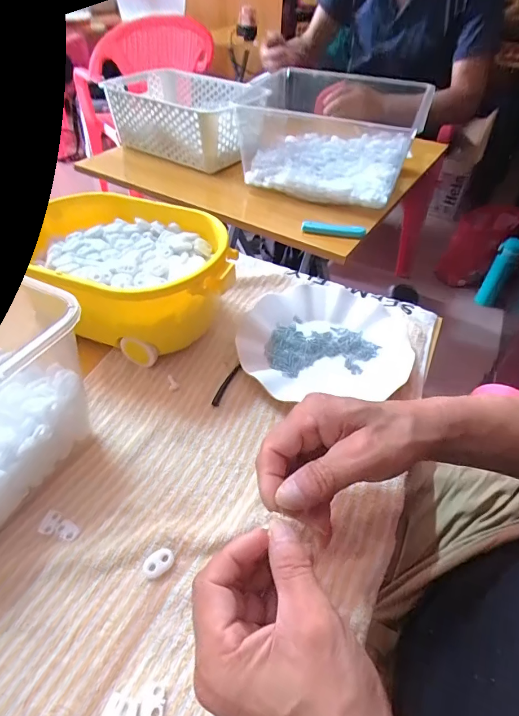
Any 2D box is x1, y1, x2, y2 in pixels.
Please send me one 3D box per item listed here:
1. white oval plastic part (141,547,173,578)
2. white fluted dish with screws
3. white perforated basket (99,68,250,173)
[{"bbox_3d":[-0.073,0.148,0.290,0.022,0.004,0.015,-31,55,-28],"label":"white oval plastic part"},{"bbox_3d":[0.069,-0.021,0.445,0.183,0.025,0.160,-6,47,-8],"label":"white fluted dish with screws"},{"bbox_3d":[-0.145,-0.494,0.829,0.320,0.112,0.209,32,53,25],"label":"white perforated basket"}]

